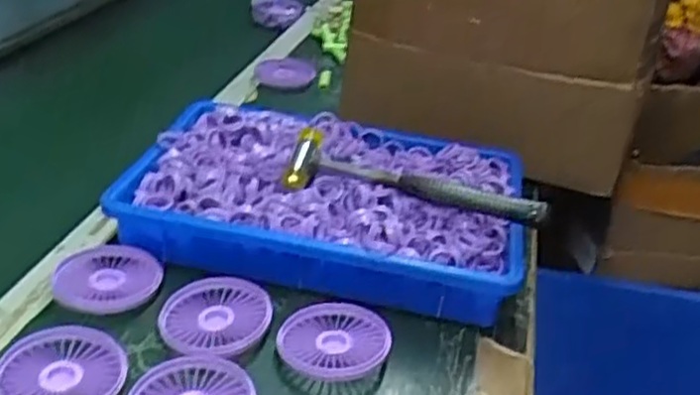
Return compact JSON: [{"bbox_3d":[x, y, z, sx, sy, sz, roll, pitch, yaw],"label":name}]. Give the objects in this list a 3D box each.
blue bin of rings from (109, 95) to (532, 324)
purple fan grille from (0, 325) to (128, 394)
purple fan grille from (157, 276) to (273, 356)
[{"bbox_3d":[-0.022,-0.005,0.723,0.361,0.072,0.234,9,30,5],"label":"blue bin of rings"},{"bbox_3d":[-0.206,0.127,0.529,0.089,0.010,0.084,4,29,-3],"label":"purple fan grille"},{"bbox_3d":[-0.107,0.094,0.601,0.083,0.016,0.090,27,36,32],"label":"purple fan grille"}]

